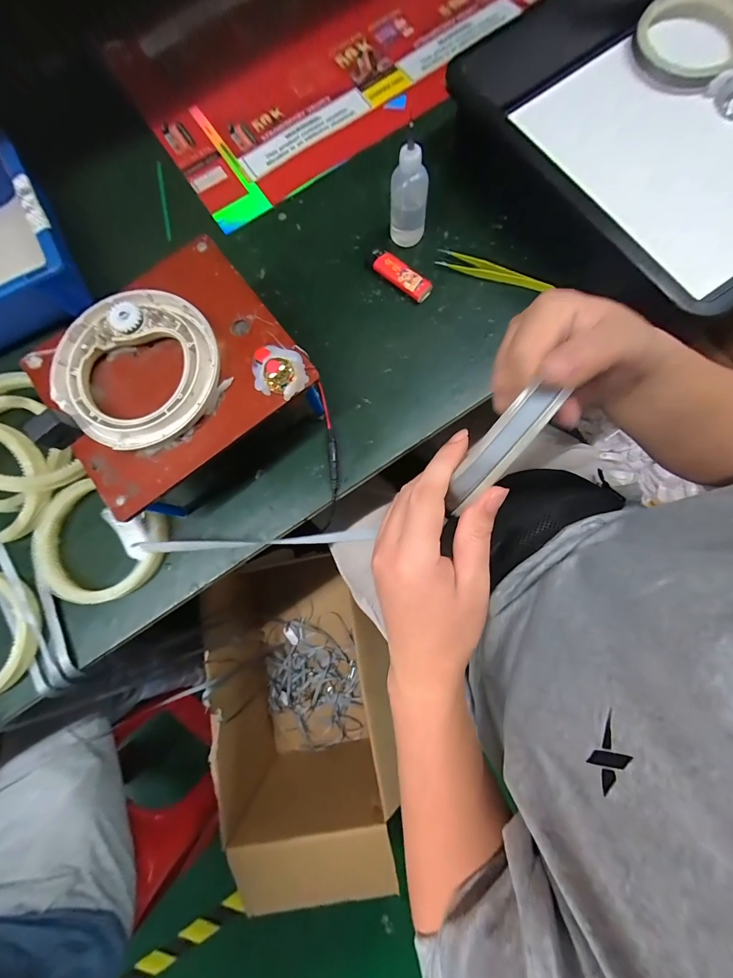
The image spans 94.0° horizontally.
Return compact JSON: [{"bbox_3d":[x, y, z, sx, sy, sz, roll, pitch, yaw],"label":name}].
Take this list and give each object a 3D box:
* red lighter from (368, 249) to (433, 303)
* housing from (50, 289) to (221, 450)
[{"bbox_3d":[0.035,-0.241,0.382,0.083,0.016,0.024,39,84,9],"label":"red lighter"},{"bbox_3d":[-0.187,-0.099,0.278,0.132,0.020,0.131,-1,80,3],"label":"housing"}]

